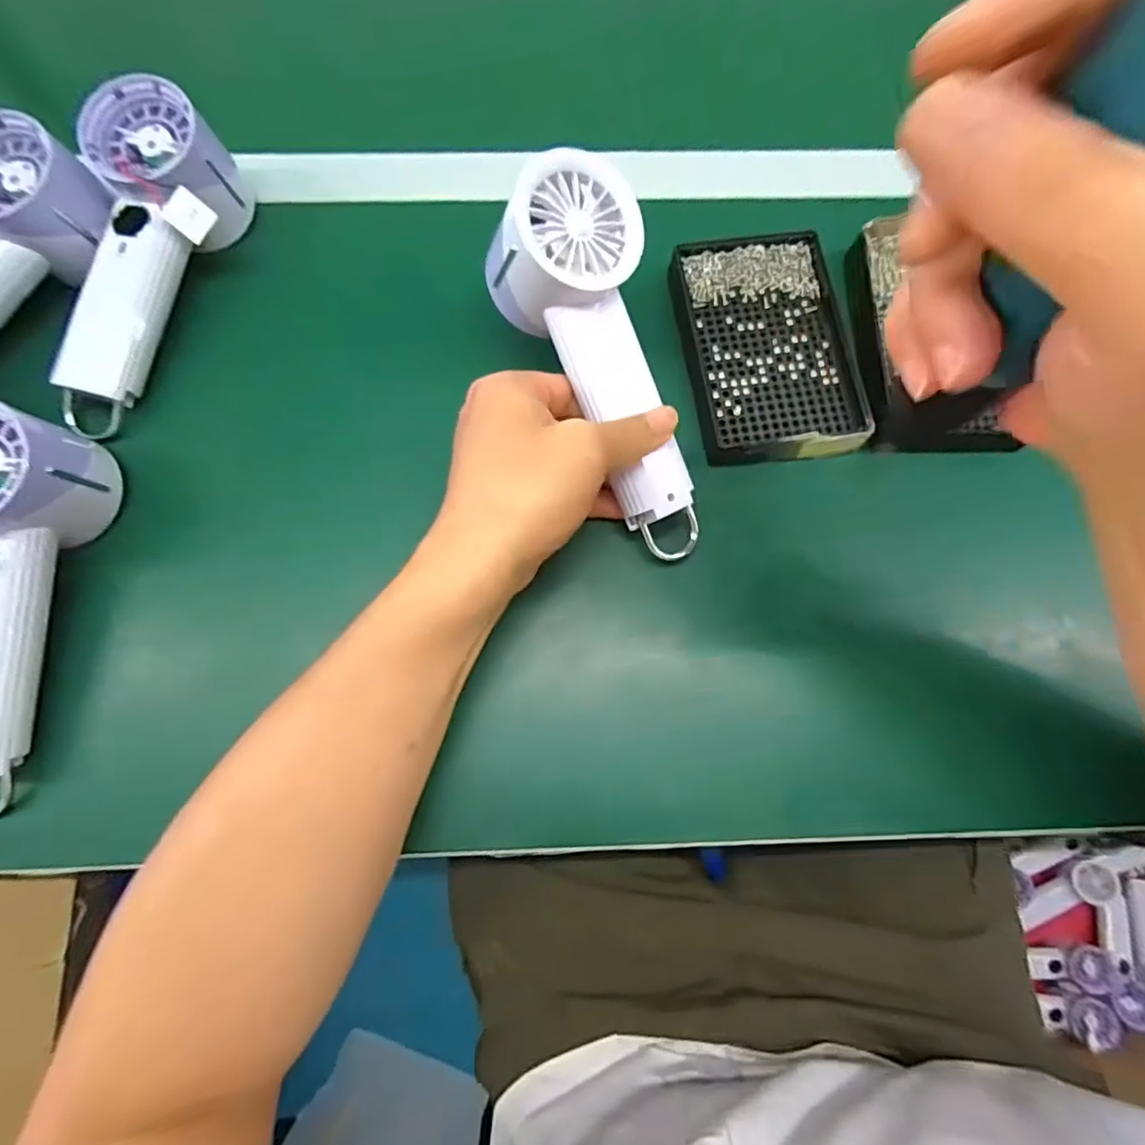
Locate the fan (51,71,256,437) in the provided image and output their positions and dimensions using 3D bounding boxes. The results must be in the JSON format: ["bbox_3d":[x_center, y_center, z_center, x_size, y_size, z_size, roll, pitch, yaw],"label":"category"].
[{"bbox_3d":[-0.243,-0.173,0.339,0.065,0.056,0.187,15,89,2],"label":"fan"}]

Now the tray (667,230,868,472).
[{"bbox_3d":[0.114,-0.133,0.346,0.095,0.023,0.143,-8,76,-3],"label":"tray"}]

